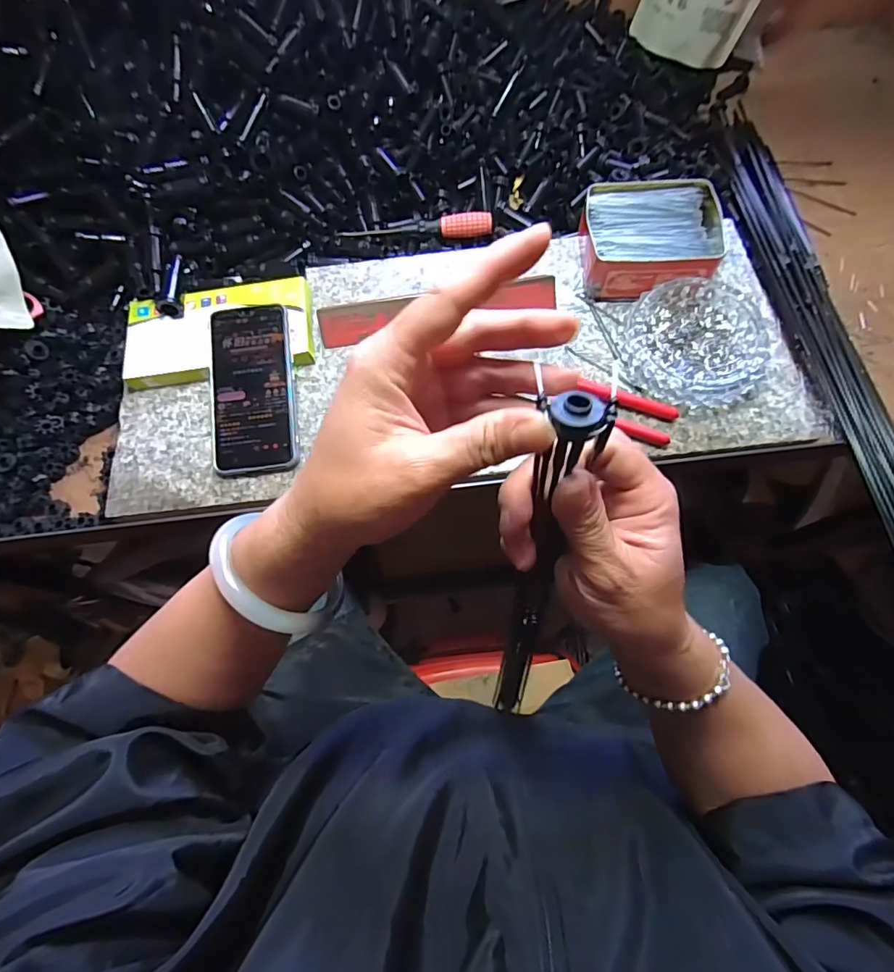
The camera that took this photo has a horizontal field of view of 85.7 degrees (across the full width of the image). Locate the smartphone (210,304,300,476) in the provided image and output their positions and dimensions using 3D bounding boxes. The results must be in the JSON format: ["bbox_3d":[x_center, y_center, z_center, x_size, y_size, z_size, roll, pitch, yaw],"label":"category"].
[{"bbox_3d":[-0.178,-0.090,0.441,0.073,0.005,0.156,-6,82,-4],"label":"smartphone"}]

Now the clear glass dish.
[{"bbox_3d":[0.226,-0.133,0.442,0.124,0.023,0.128,-1,71,2],"label":"clear glass dish"}]

